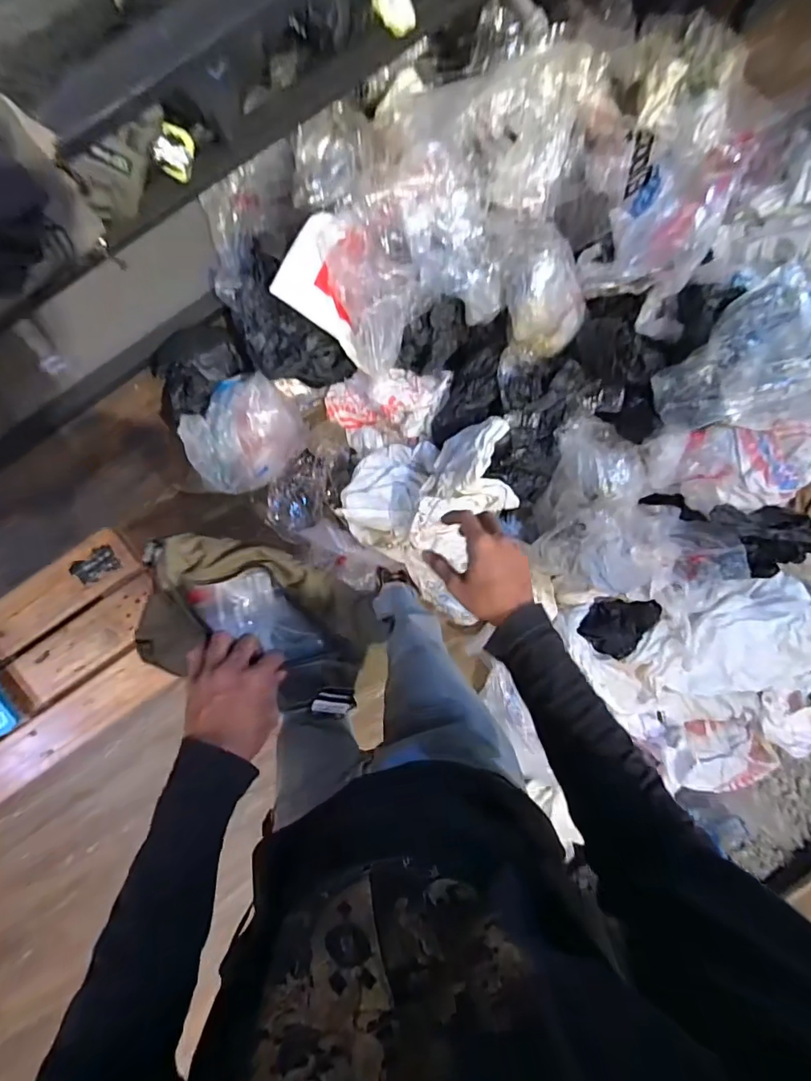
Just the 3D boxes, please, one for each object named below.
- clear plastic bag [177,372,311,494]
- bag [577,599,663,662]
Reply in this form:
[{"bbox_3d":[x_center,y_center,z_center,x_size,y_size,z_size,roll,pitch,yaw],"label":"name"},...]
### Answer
[{"bbox_3d":[-0.367,-0.236,1.177,0.214,0.199,0.281,40,91,-9],"label":"clear plastic bag"},{"bbox_3d":[0.504,0.190,1.211,0.126,0.081,0.183,41,91,-9],"label":"bag"}]

